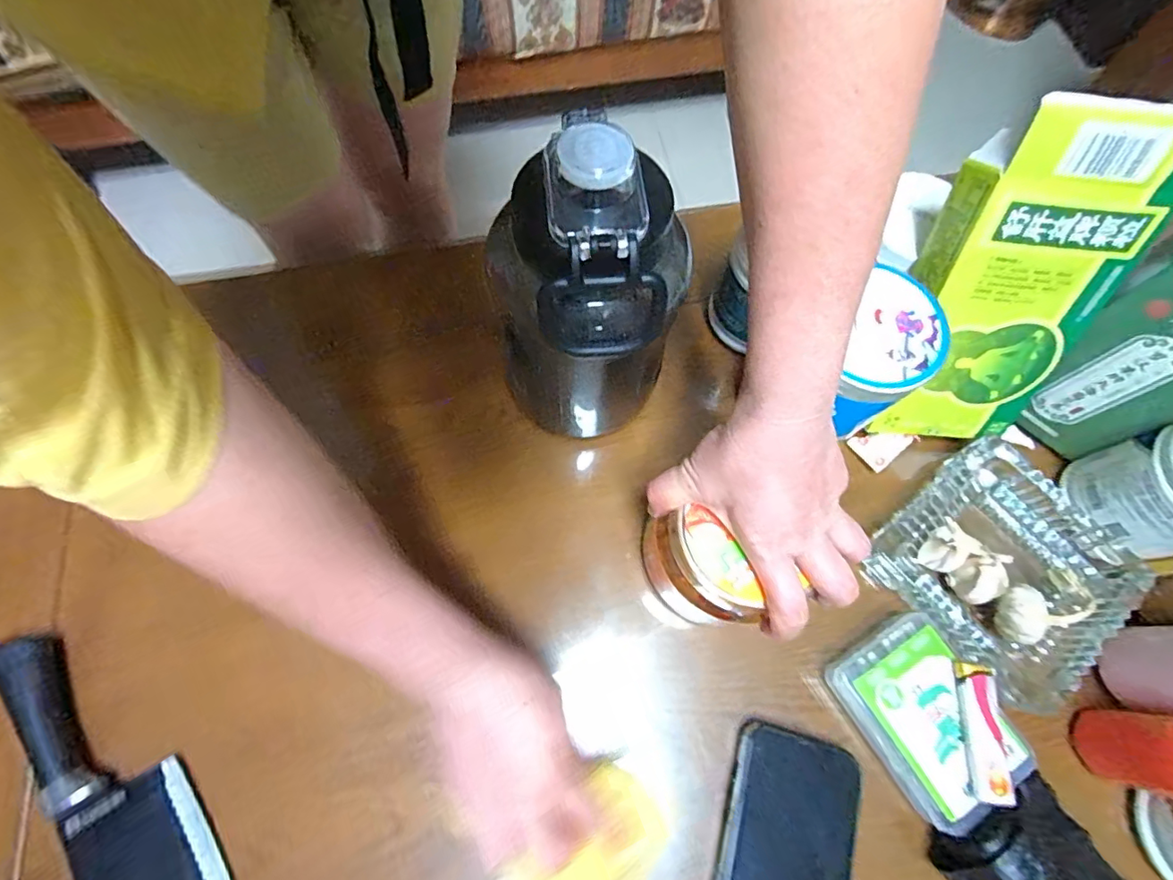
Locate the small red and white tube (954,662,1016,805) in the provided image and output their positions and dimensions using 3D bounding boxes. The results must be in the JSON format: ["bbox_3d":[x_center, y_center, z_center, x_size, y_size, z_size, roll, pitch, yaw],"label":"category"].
[{"bbox_3d":[0.258,0.189,0.342,0.023,0.014,0.079,6,70,1],"label":"small red and white tube"}]

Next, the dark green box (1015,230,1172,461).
[{"bbox_3d":[0.403,-0.065,0.386,0.066,0.172,0.101,-35,73,-16],"label":"dark green box"}]

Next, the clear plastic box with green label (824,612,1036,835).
[{"bbox_3d":[0.235,0.189,0.365,0.088,0.045,0.112,-27,71,-13],"label":"clear plastic box with green label"}]

